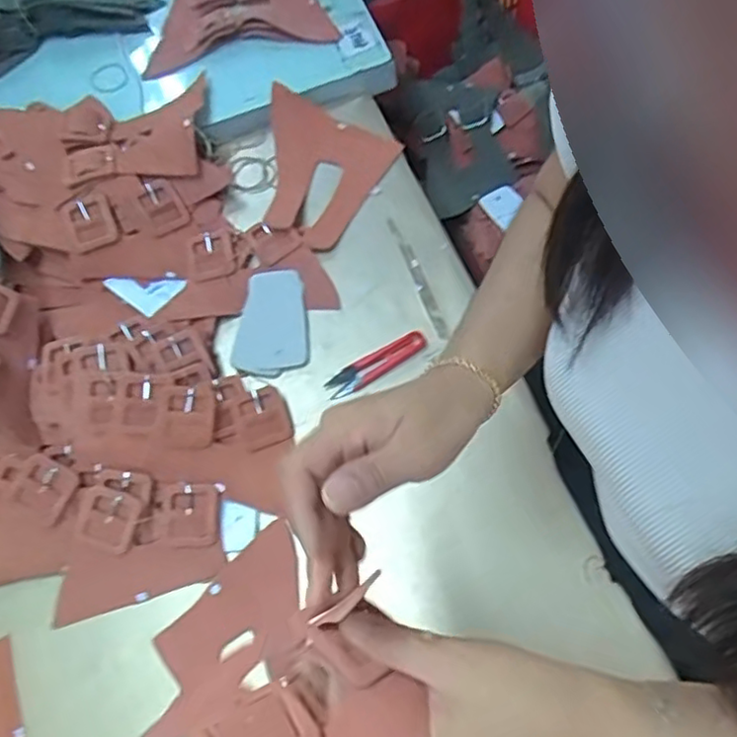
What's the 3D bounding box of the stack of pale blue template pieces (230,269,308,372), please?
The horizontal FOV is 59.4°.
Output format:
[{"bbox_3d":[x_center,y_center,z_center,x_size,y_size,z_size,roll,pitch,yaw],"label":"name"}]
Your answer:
[{"bbox_3d":[-0.096,-0.048,0.628,0.069,0.007,0.102,-4,72,-5],"label":"stack of pale blue template pieces"}]

